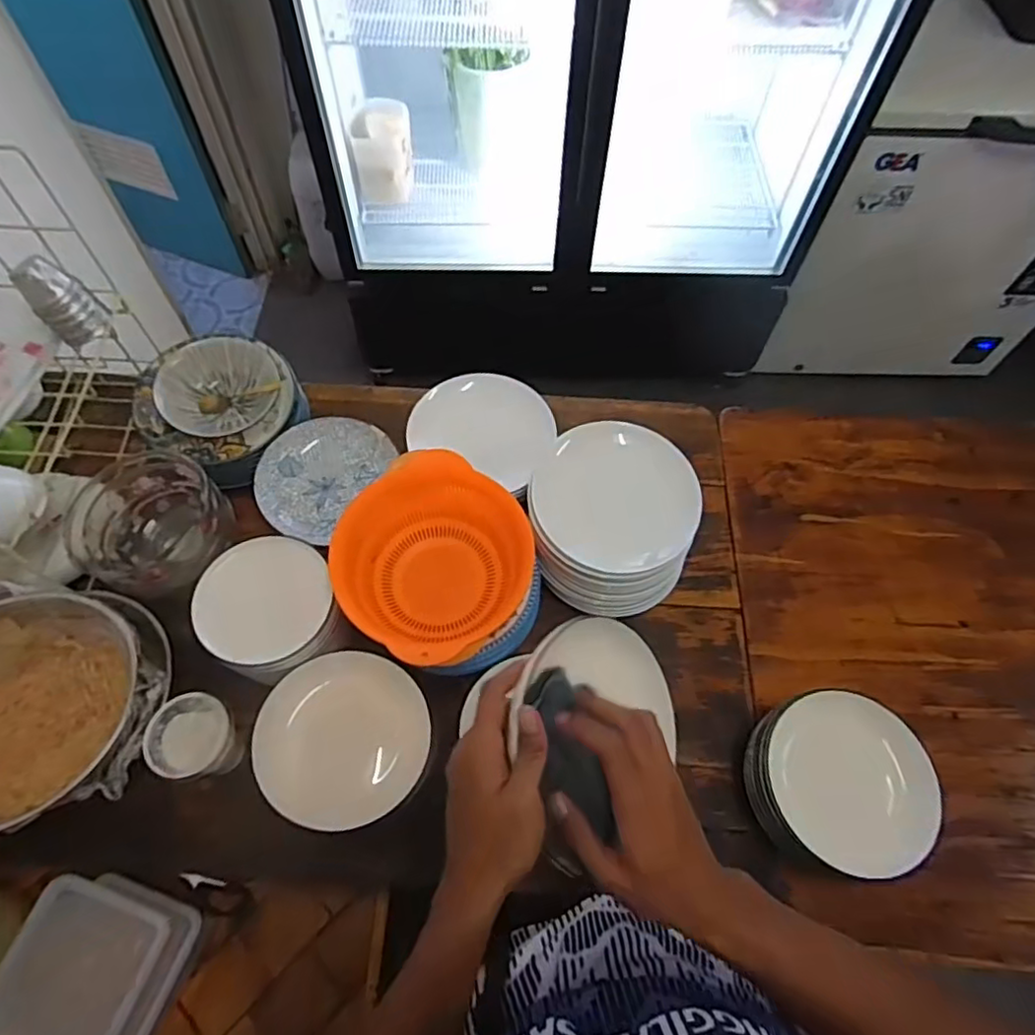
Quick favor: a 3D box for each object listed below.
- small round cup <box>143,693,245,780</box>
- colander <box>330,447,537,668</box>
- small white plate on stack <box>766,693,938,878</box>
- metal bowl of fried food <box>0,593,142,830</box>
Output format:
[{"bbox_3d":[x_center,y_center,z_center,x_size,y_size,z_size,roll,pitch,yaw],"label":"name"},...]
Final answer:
[{"bbox_3d":[-0.376,0.259,0.744,0.084,0.074,0.085,-9,63,-6],"label":"small round cup"},{"bbox_3d":[-0.101,0.057,0.773,0.216,0.115,0.218,1,62,-1],"label":"colander"},{"bbox_3d":[0.377,0.294,0.713,0.173,0.023,0.189,-22,65,-13],"label":"small white plate on stack"},{"bbox_3d":[-0.538,0.207,0.692,0.237,0.090,0.238,1,62,-1],"label":"metal bowl of fried food"}]

